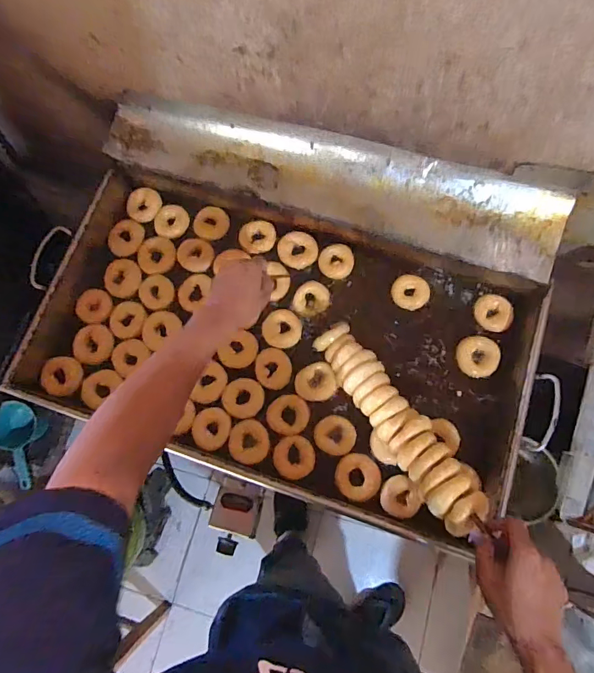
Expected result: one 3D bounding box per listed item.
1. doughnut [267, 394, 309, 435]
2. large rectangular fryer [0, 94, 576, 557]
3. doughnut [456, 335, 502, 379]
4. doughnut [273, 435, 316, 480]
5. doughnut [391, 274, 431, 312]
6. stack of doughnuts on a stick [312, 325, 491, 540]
[{"bbox_3d":[-0.015,0.137,0.774,0.073,0.017,0.070,0,75,1],"label":"doughnut"},{"bbox_3d":[-0.002,-0.058,0.777,0.874,0.143,0.569,17,79,5],"label":"large rectangular fryer"},{"bbox_3d":[0.328,0.036,0.793,0.070,0.017,0.077,0,75,1],"label":"doughnut"},{"bbox_3d":[-0.005,0.215,0.775,0.071,0.020,0.075,0,75,1],"label":"doughnut"},{"bbox_3d":[0.214,-0.083,0.826,0.068,0.015,0.066,0,75,1],"label":"doughnut"},{"bbox_3d":[0.156,0.132,0.726,0.083,0.068,0.382,-31,54,-5],"label":"stack of doughnuts on a stick"}]

